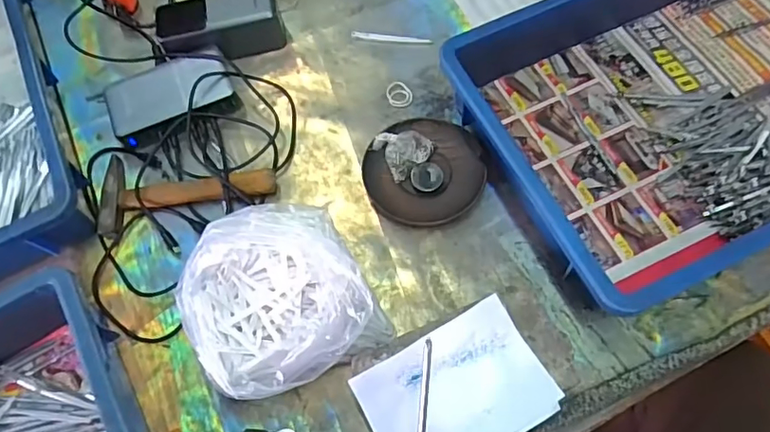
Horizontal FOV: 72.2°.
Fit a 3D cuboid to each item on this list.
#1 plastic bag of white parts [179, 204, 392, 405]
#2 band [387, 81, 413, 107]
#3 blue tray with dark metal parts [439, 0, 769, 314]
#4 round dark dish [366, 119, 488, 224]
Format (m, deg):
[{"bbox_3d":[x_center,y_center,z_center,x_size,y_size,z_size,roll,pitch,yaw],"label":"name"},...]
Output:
[{"bbox_3d":[-0.086,0.069,0.429,0.136,0.095,0.133,-29,67,-10],"label":"plastic bag of white parts"},{"bbox_3d":[0.016,-0.131,0.569,0.026,0.004,0.032,-4,65,2],"label":"band"},{"bbox_3d":[0.303,-0.117,0.499,0.428,0.074,0.290,-24,66,-8],"label":"blue tray with dark metal parts"},{"bbox_3d":[0.041,-0.045,0.522,0.113,0.016,0.113,-1,65,3],"label":"round dark dish"}]

